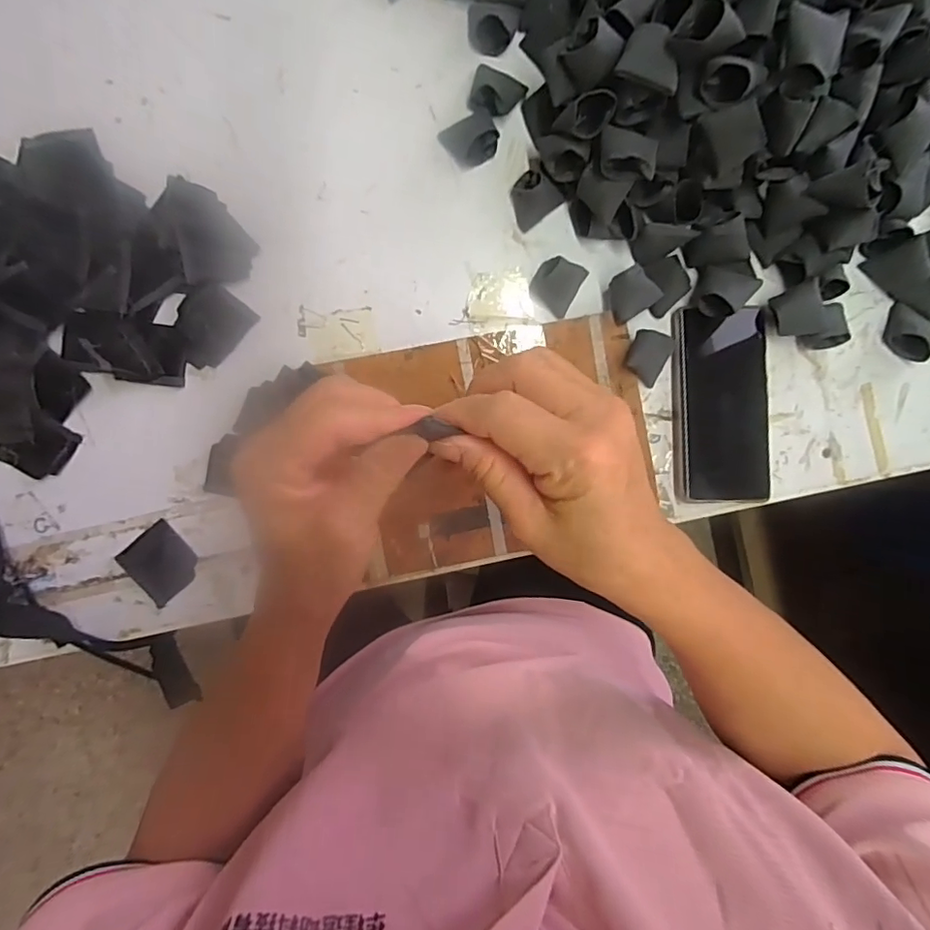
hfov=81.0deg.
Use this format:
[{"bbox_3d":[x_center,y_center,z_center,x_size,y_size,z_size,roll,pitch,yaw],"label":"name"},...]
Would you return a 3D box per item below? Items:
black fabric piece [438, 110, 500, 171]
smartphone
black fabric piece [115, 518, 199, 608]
[{"bbox_3d":[0.006,-0.266,0.442,0.041,0.014,0.040,-38,91,0],"label":"black fabric piece"},{"bbox_3d":[0.209,-0.049,0.445,0.075,0.014,0.156,-2,91,-1],"label":"smartphone"},{"bbox_3d":[-0.246,0.079,0.440,0.050,0.004,0.054,-42,91,0],"label":"black fabric piece"}]

